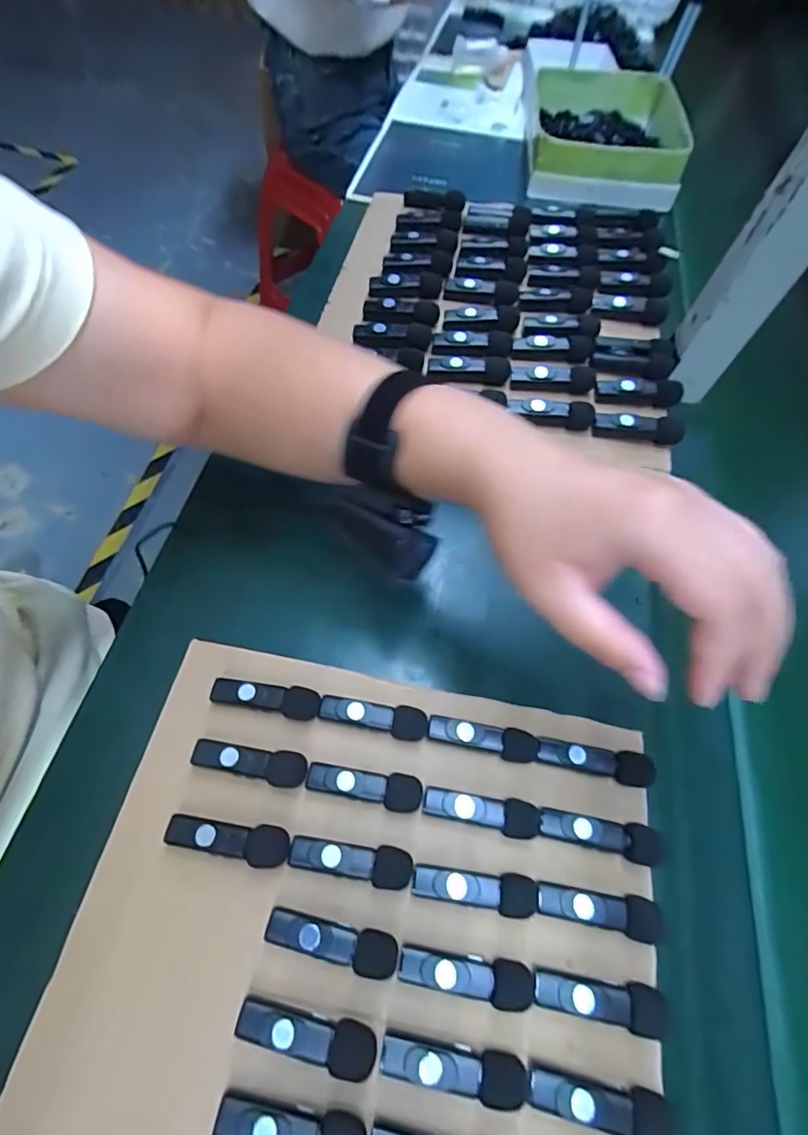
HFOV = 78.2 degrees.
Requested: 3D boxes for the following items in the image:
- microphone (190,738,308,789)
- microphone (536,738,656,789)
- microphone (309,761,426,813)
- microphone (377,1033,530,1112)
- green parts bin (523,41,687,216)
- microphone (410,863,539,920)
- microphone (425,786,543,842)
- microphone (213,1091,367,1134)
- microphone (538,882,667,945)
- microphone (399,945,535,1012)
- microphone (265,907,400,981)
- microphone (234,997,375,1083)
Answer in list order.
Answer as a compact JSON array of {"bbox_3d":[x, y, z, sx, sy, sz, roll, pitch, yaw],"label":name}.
[{"bbox_3d":[-0.089,0.112,0.284,0.066,0.010,0.018,11,61,-1],"label":"microphone"},{"bbox_3d":[0.113,0.114,0.292,0.066,0.009,0.018,11,61,-1],"label":"microphone"},{"bbox_3d":[-0.022,0.124,0.282,0.064,0.011,0.018,11,61,-1],"label":"microphone"},{"bbox_3d":[0.023,0.229,0.226,0.066,0.011,0.018,11,61,-1],"label":"microphone"},{"bbox_3d":[0.257,-0.558,0.636,0.189,0.066,0.241,10,61,-1],"label":"green parts bin"},{"bbox_3d":[0.037,0.168,0.260,0.064,0.011,0.018,11,61,-1],"label":"microphone"},{"bbox_3d":[0.043,0.137,0.277,0.064,0.012,0.018,11,61,-1],"label":"microphone"},{"bbox_3d":[-0.048,0.244,0.214,0.064,0.012,0.018,11,61,-1],"label":"microphone"},{"bbox_3d":[0.102,0.177,0.255,0.064,0.010,0.018,11,61,-1],"label":"microphone"},{"bbox_3d":[0.030,0.200,0.243,0.064,0.013,0.018,11,61,-1],"label":"microphone"},{"bbox_3d":[-0.036,0.187,0.248,0.065,0.014,0.018,13,61,0],"label":"microphone"},{"bbox_3d":[-0.045,0.216,0.230,0.064,0.013,0.018,15,61,1],"label":"microphone"}]

